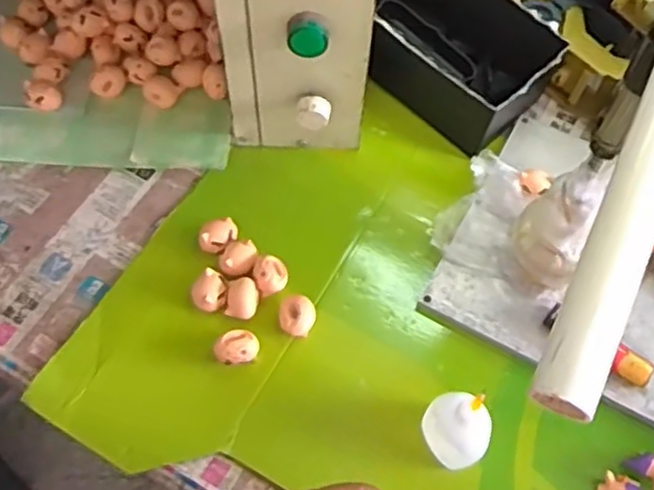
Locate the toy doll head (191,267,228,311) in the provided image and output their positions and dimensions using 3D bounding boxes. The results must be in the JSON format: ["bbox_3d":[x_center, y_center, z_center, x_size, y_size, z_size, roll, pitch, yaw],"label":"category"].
[{"bbox_3d":[-0.087,0.036,0.520,0.025,0.019,0.028,23,65,12],"label":"toy doll head"}]

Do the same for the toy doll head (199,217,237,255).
[{"bbox_3d":[-0.085,-0.006,0.544,0.030,0.020,0.022,-17,64,-8],"label":"toy doll head"}]

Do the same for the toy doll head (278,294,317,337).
[{"bbox_3d":[-0.022,0.054,0.514,0.027,0.025,0.027,0,63,1],"label":"toy doll head"}]

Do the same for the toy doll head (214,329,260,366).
[{"bbox_3d":[-0.064,0.075,0.502,0.030,0.020,0.022,-14,63,-6],"label":"toy doll head"}]

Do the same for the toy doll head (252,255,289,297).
[{"bbox_3d":[-0.043,0.023,0.528,0.026,0.020,0.029,-12,63,-5],"label":"toy doll head"}]

